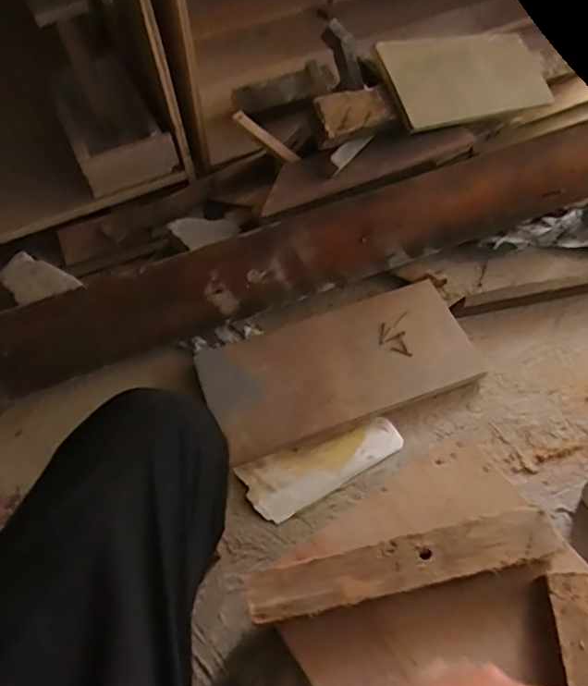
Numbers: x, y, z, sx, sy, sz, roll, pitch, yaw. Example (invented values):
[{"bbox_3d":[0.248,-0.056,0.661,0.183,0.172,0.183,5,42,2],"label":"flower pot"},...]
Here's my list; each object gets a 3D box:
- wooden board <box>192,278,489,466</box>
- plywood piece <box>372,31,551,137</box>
[{"bbox_3d":[0.062,0.029,0.810,0.370,0.032,0.183,-19,57,-9],"label":"wooden board"},{"bbox_3d":[0.286,-0.436,0.944,0.338,0.020,0.145,-20,86,-26],"label":"plywood piece"}]

